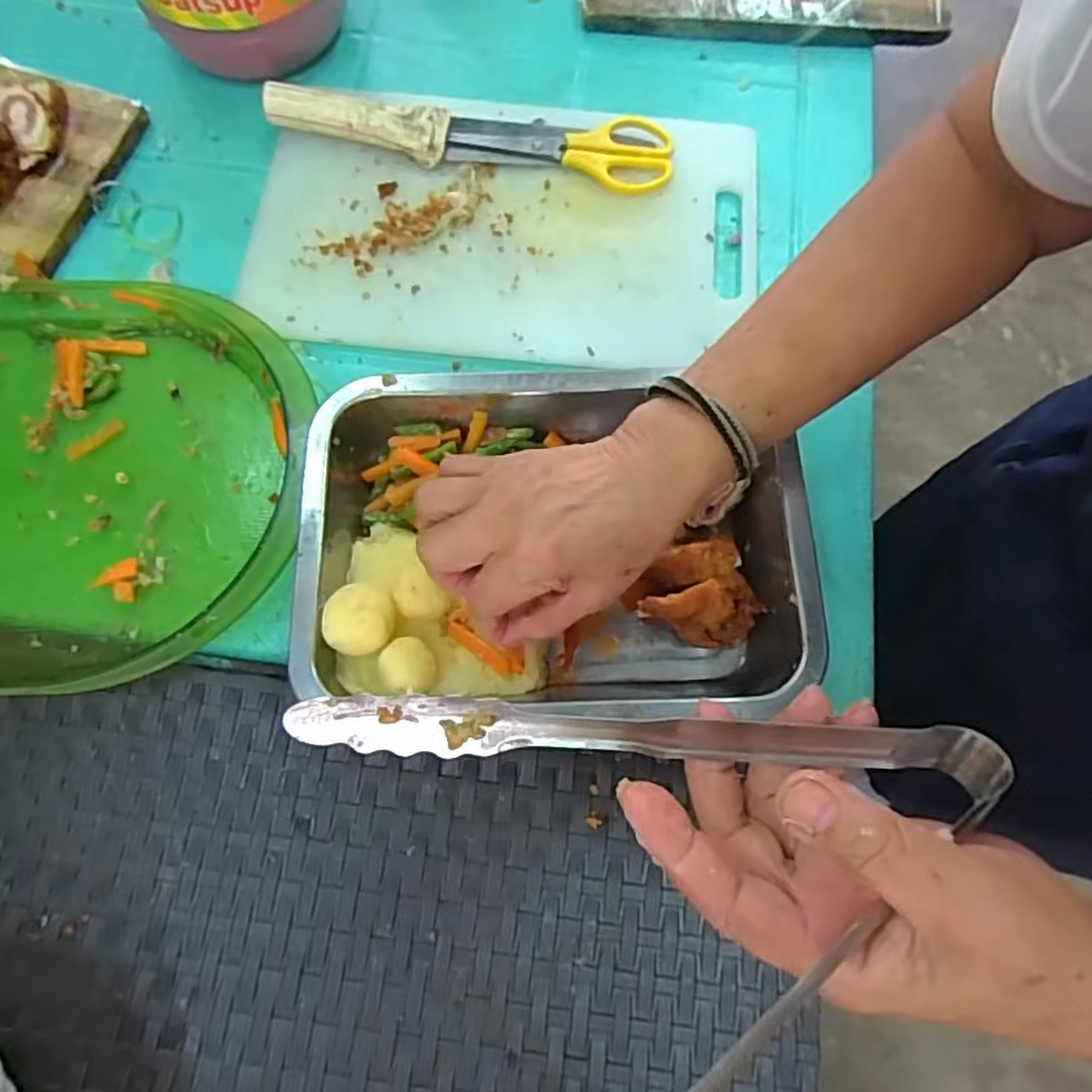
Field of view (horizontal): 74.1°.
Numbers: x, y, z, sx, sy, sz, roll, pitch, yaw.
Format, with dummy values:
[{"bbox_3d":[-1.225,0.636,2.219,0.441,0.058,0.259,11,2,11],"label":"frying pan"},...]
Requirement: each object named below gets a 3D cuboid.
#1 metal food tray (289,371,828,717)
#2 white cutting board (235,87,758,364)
[{"bbox_3d":[0.004,-0.004,0.388,0.260,0.055,0.177,2,74,0],"label":"metal food tray"},{"bbox_3d":[-0.026,-0.217,0.483,0.332,0.017,0.198,4,74,1],"label":"white cutting board"}]

